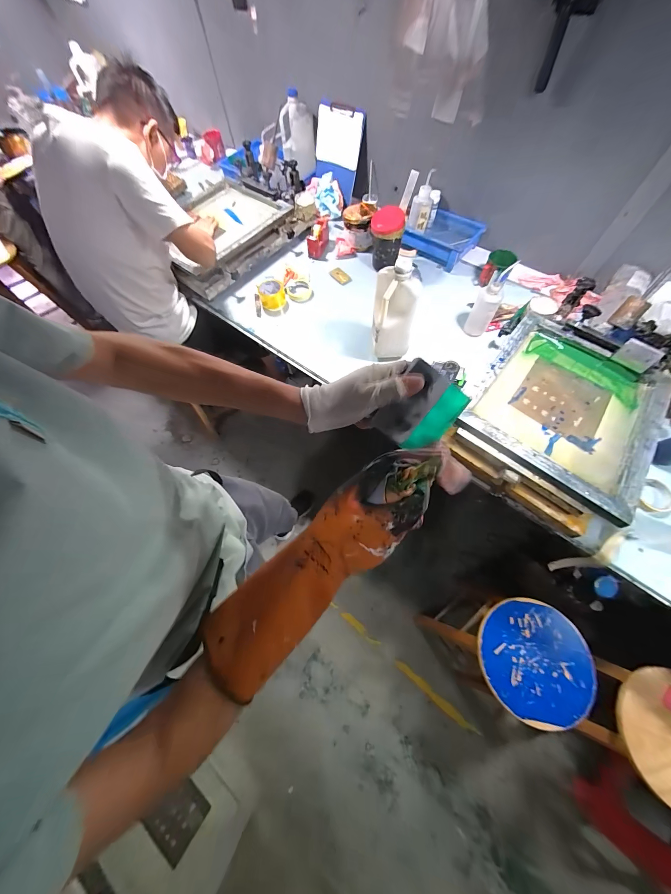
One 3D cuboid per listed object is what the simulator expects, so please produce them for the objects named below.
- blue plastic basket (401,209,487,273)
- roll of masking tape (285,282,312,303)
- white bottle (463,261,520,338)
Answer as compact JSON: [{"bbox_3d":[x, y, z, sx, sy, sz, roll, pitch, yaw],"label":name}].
[{"bbox_3d":[0.430,-0.817,1.140,0.223,0.071,0.227,35,72,16],"label":"blue plastic basket"},{"bbox_3d":[-0.140,-0.595,1.116,0.095,0.026,0.091,-5,66,0],"label":"roll of masking tape"},{"bbox_3d":[0.472,-0.442,0.913,0.079,0.182,0.075,27,70,13],"label":"white bottle"}]

